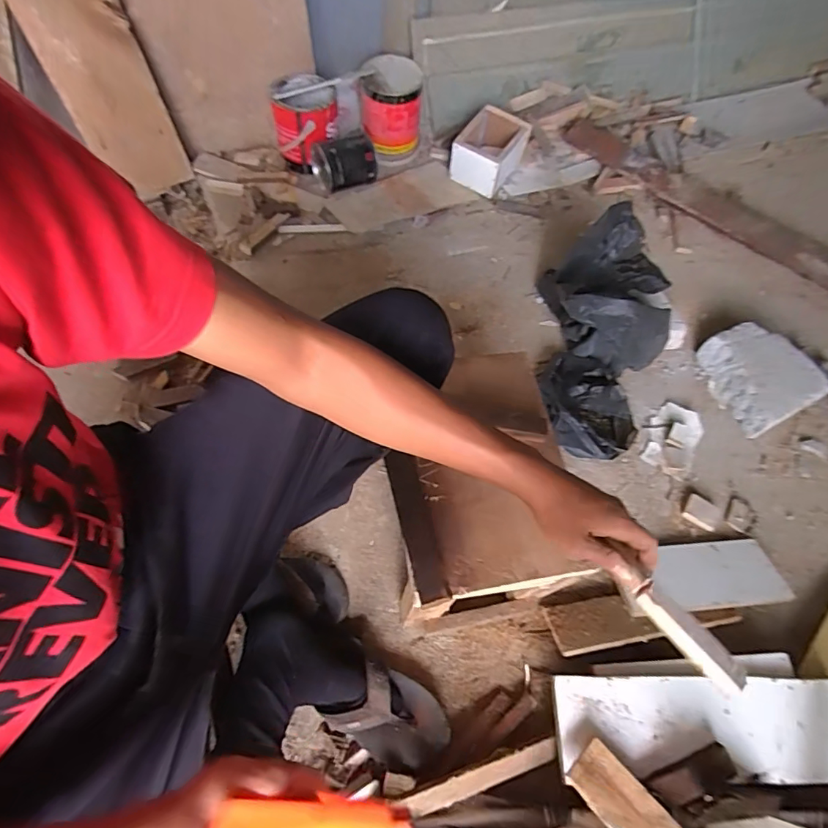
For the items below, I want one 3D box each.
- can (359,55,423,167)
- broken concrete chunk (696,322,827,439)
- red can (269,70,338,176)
[{"bbox_3d":[-0.057,-0.763,1.225,0.147,0.156,0.175,1,62,-3],"label":"can"},{"bbox_3d":[0.677,-0.081,0.967,0.186,0.070,0.202,-21,66,-14],"label":"broken concrete chunk"},{"bbox_3d":[-0.250,-0.676,1.156,0.140,0.150,0.141,0,62,-4],"label":"red can"}]

